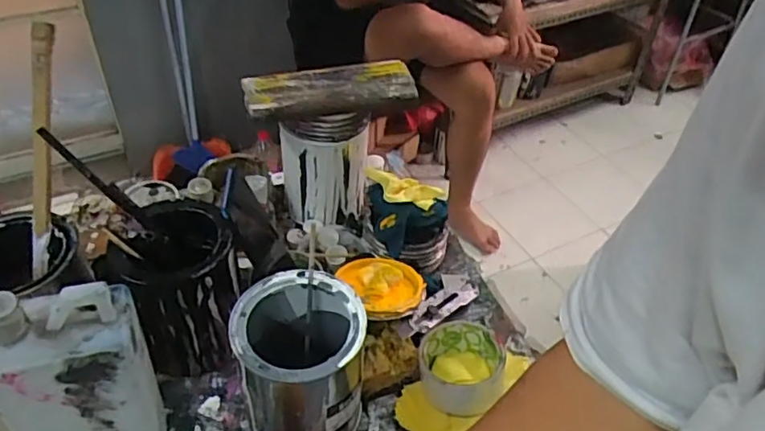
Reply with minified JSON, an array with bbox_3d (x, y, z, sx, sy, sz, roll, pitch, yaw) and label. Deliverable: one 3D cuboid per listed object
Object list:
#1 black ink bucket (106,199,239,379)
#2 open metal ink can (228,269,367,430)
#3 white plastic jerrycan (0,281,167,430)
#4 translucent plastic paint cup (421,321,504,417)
[{"bbox_3d":[-0.190,0.068,0.587,0.093,0.140,0.112,-4,44,-7],"label":"black ink bucket"},{"bbox_3d":[-0.072,0.135,0.534,0.105,0.139,0.106,2,44,-2],"label":"open metal ink can"},{"bbox_3d":[-0.227,0.138,0.465,0.101,0.223,0.061,-9,44,-14],"label":"white plastic jerrycan"},{"bbox_3d":[0.079,0.155,0.608,0.080,0.048,0.085,2,44,-2],"label":"translucent plastic paint cup"}]

